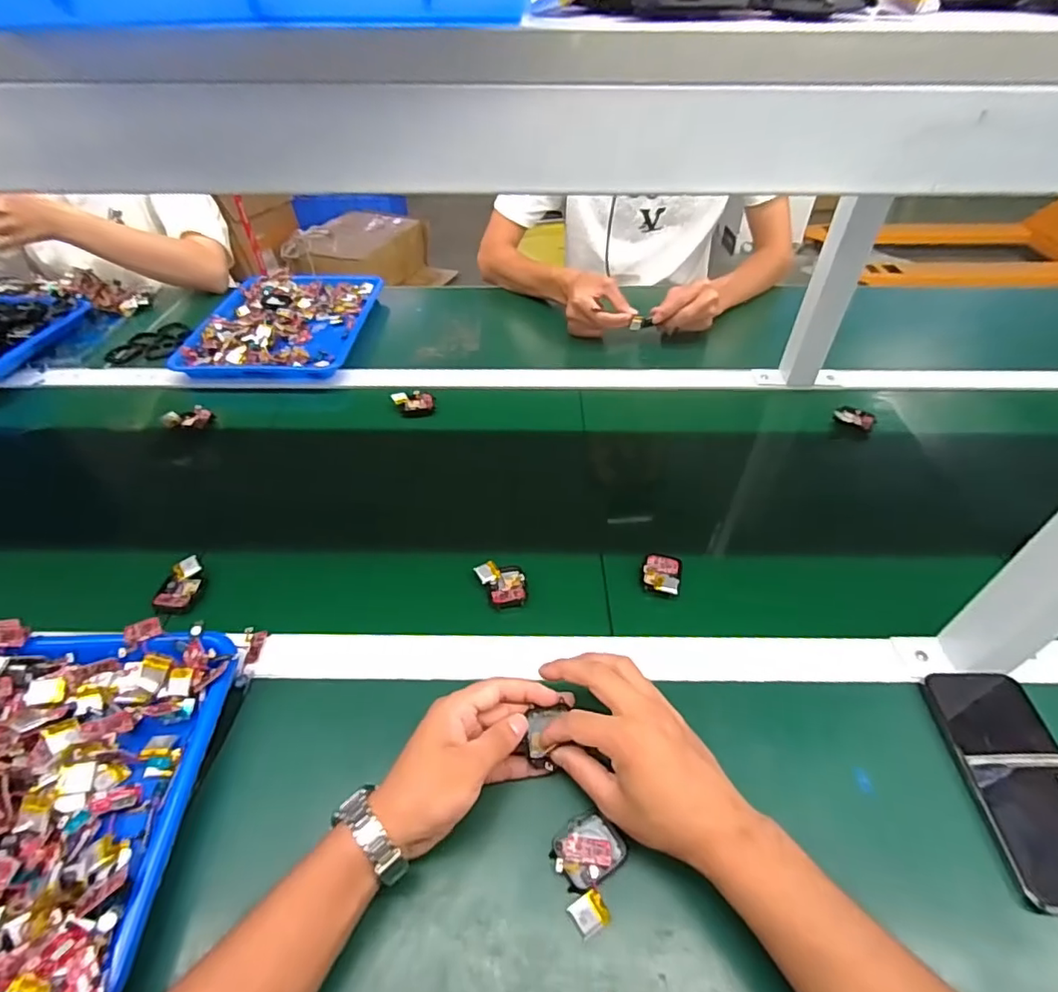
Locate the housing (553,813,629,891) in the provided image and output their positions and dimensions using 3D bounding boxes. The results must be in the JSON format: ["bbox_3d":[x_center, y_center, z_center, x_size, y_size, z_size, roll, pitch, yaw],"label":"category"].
[{"bbox_3d":[0.041,0.240,0.372,0.041,0.011,0.043,32,53,28],"label":"housing"}]

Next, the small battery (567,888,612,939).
[{"bbox_3d":[0.039,0.266,0.350,0.022,0.009,0.020,-27,51,-25],"label":"small battery"}]

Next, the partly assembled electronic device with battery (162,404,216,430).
[{"bbox_3d":[-0.443,-0.103,0.714,0.061,0.018,0.030,5,45,5],"label":"partly assembled electronic device with battery"}]

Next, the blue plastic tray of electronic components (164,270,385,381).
[{"bbox_3d":[-0.385,-0.290,0.890,0.246,0.031,0.322,1,45,0],"label":"blue plastic tray of electronic components"}]

